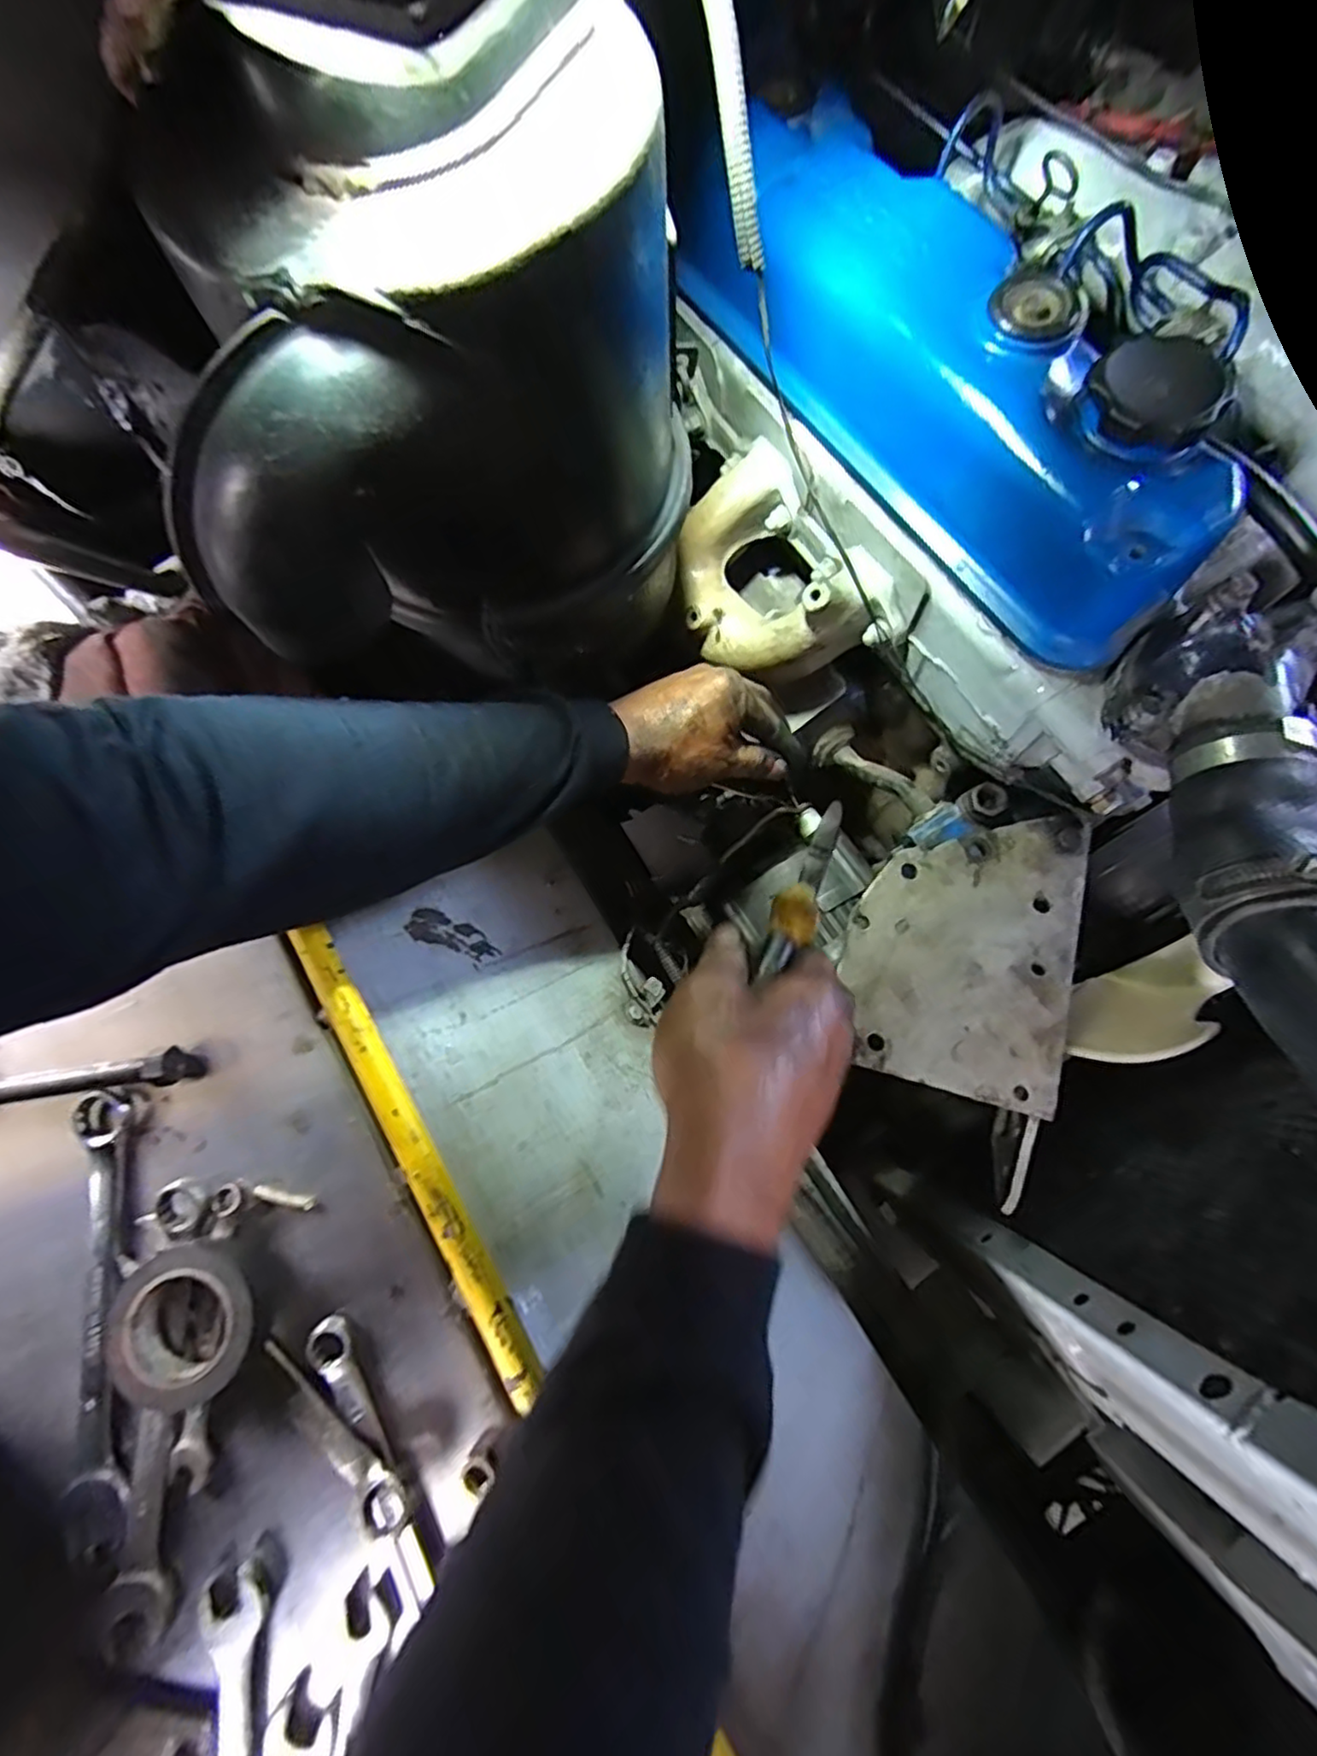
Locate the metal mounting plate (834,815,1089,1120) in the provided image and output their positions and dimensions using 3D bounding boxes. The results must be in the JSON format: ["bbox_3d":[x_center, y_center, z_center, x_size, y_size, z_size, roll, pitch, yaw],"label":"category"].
[{"bbox_3d":[0.197,0.042,0.428,0.138,0.004,0.185,14,76,6],"label":"metal mounting plate"}]

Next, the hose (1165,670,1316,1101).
[{"bbox_3d":[0.262,0.011,0.268,0.056,0.051,0.239,6,53,3],"label":"hose"}]

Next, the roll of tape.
[{"bbox_3d":[-0.194,0.184,0.277,0.055,0.021,0.057,0,78,1],"label":"roll of tape"}]

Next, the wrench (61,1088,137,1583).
[{"bbox_3d":[-0.245,0.192,0.291,0.028,0.014,0.187,-12,78,-1],"label":"wrench"}]

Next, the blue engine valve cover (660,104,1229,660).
[{"bbox_3d":[0.164,-0.315,0.406,0.122,0.095,0.409,-35,80,-6],"label":"blue engine valve cover"}]

